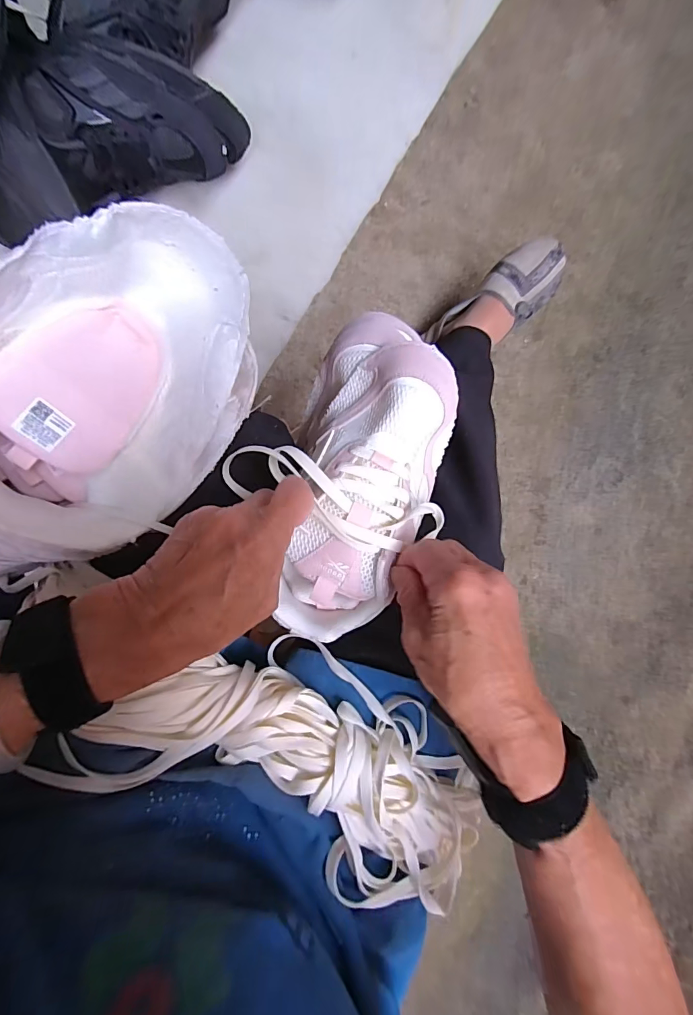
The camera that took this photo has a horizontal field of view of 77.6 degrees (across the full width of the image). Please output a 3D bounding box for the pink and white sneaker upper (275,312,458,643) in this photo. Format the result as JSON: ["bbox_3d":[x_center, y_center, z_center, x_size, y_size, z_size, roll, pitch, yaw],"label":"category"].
[{"bbox_3d":[0.018,-0.024,0.332,0.104,0.093,0.250,13,89,-10],"label":"pink and white sneaker upper"}]

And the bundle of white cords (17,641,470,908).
[{"bbox_3d":[-0.032,0.174,0.307,0.287,0.064,0.121,25,90,-6],"label":"bundle of white cords"}]

